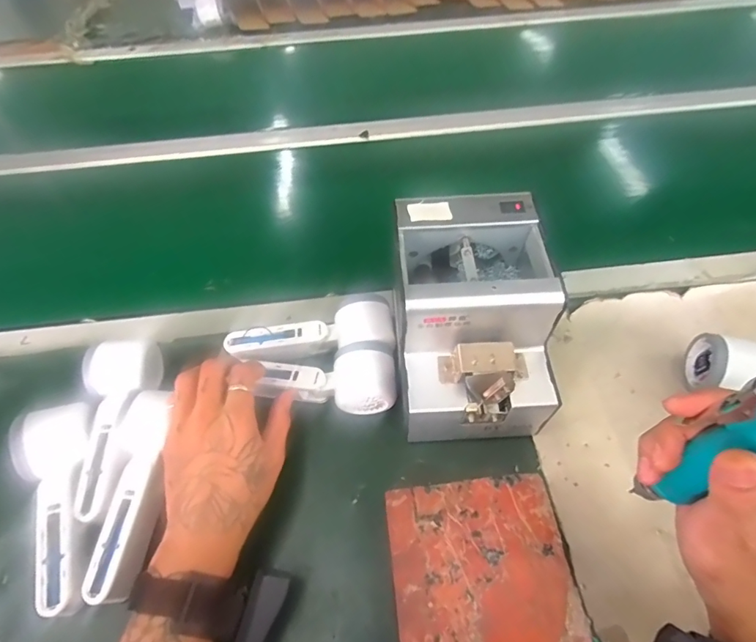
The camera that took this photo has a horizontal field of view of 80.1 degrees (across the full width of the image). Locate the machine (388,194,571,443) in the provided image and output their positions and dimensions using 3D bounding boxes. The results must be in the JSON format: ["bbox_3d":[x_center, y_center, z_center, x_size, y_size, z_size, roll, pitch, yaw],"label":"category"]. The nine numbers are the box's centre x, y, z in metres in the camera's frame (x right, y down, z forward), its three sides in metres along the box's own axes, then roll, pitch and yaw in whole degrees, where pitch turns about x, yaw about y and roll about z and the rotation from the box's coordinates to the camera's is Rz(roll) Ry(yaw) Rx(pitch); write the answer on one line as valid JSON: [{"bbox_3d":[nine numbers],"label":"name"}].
[{"bbox_3d":[0.083,0.002,0.411,0.121,0.151,0.171,-3,56,1],"label":"machine"}]

